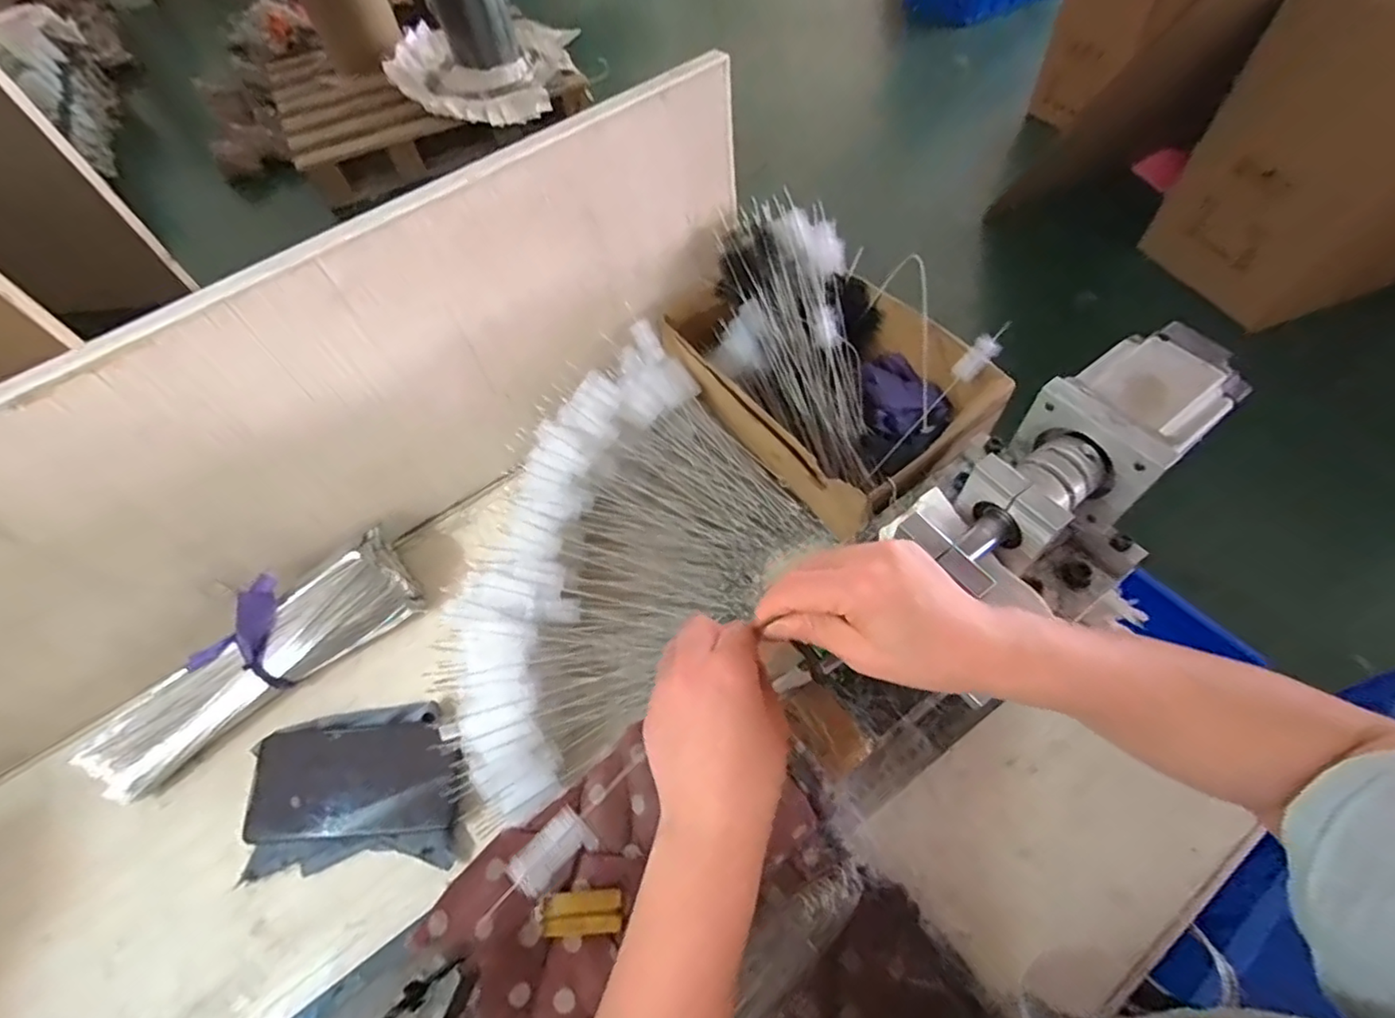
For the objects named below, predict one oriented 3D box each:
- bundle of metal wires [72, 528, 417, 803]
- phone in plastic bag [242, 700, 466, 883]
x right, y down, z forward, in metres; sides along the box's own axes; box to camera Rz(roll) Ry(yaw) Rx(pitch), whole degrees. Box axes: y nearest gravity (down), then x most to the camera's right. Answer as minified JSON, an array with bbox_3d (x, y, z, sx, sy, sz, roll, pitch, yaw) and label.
[{"bbox_3d":[-0.366,0.119,0.502,0.258,0.071,0.084,-33,61,-15],"label":"bundle of metal wires"},{"bbox_3d":[-0.257,0.211,0.459,0.160,0.033,0.109,-6,58,1],"label":"phone in plastic bag"}]

